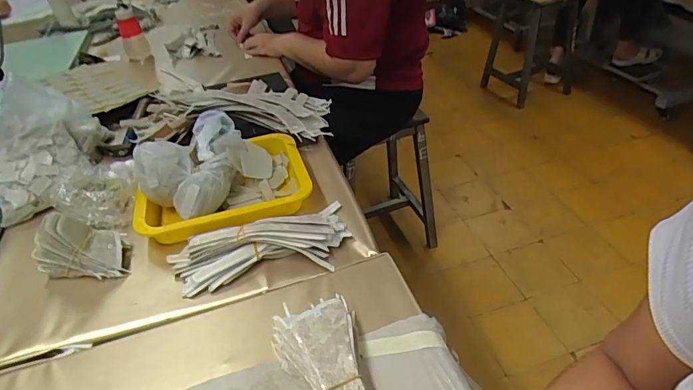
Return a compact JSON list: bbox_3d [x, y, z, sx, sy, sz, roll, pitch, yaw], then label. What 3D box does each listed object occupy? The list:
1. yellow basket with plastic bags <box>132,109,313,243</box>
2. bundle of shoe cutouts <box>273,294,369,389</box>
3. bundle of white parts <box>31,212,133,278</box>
[{"bbox_3d":[-0.193,-0.038,0.689,0.248,0.100,0.196,-12,39,-8],"label":"yellow basket with plastic bags"},{"bbox_3d":[-0.017,0.180,0.439,0.088,0.039,0.201,-15,40,-11],"label":"bundle of shoe cutouts"},{"bbox_3d":[-0.357,0.066,0.587,0.104,0.090,0.059,-10,39,-6],"label":"bundle of white parts"}]

